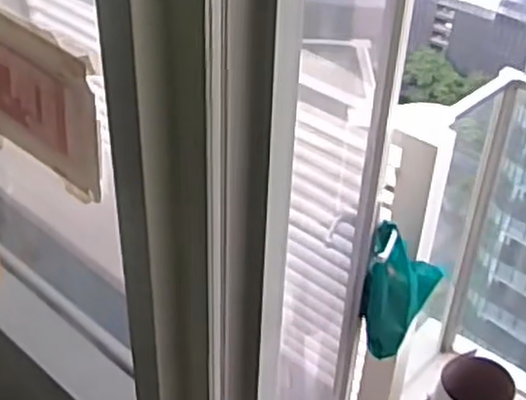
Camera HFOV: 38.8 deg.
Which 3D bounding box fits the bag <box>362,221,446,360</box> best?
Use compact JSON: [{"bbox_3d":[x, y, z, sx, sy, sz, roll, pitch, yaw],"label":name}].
[{"bbox_3d":[0.313,0.206,1.695,0.159,0.304,0.146,13,38,13],"label":"bag"}]

